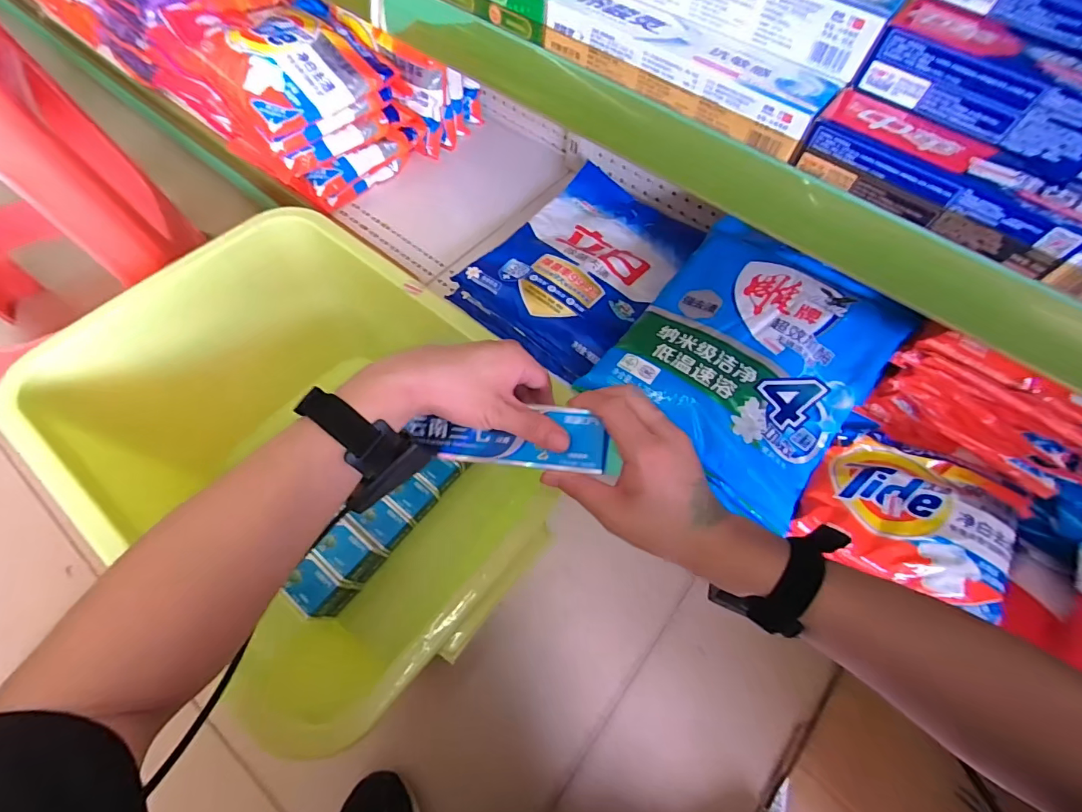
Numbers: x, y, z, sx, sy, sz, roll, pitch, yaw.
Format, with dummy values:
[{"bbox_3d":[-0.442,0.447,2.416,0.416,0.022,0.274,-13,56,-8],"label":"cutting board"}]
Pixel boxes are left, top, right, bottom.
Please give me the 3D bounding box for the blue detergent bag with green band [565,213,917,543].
[{"bbox_3d":[0.246,-0.061,0.531,0.261,0.069,0.294,38,67,15],"label":"blue detergent bag with green band"}]

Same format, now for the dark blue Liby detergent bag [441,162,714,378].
[{"bbox_3d":[0.075,-0.221,0.666,0.234,0.066,0.353,34,66,14],"label":"dark blue Liby detergent bag"}]

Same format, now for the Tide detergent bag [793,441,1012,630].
[{"bbox_3d":[0.371,0.107,0.459,0.175,0.044,0.140,29,65,12],"label":"Tide detergent bag"}]

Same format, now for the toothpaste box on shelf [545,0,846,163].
[{"bbox_3d":[0.098,-0.240,0.317,0.199,0.032,0.055,35,66,14],"label":"toothpaste box on shelf"}]

